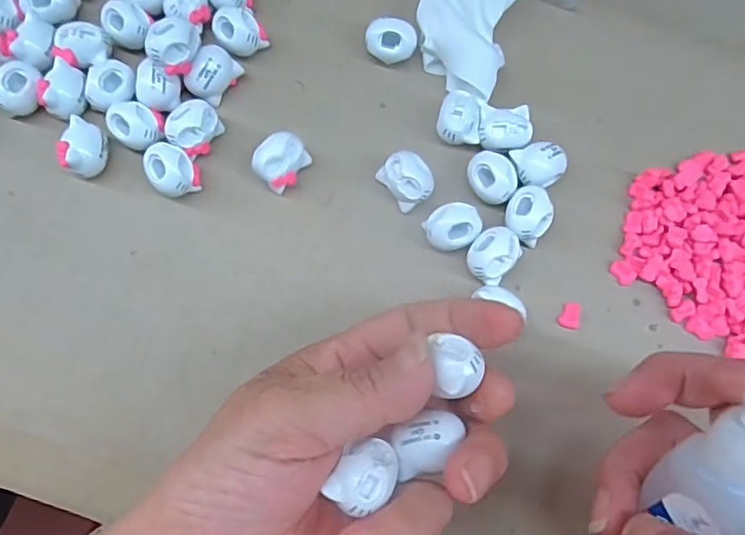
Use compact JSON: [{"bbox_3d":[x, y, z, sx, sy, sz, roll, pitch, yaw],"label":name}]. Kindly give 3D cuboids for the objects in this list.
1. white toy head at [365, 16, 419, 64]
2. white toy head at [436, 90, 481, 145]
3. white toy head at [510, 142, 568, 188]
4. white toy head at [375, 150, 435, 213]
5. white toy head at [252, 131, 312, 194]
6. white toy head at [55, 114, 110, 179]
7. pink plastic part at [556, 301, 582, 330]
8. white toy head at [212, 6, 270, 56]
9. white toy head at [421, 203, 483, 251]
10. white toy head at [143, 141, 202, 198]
[{"bbox_3d":[0.010,-0.116,0.296,0.025,0.019,0.018,8,73,2],"label":"white toy head"},{"bbox_3d":[0.042,-0.073,0.284,0.020,0.020,0.025,1,73,0],"label":"white toy head"},{"bbox_3d":[0.081,-0.048,0.278,0.024,0.022,0.021,-14,74,-5],"label":"white toy head"},{"bbox_3d":[0.017,-0.041,0.274,0.021,0.020,0.025,-44,78,-12],"label":"white toy head"},{"bbox_3d":[-0.044,-0.051,0.275,0.019,0.021,0.025,37,76,10],"label":"white toy head"},{"bbox_3d":[-0.136,-0.057,0.272,0.017,0.022,0.025,-9,73,-3],"label":"white toy head"},{"bbox_3d":[0.092,0.022,0.265,0.011,0.006,0.013,11,73,3],"label":"pink plastic part"},{"bbox_3d":[-0.067,-0.119,0.292,0.024,0.022,0.021,-21,74,-7],"label":"white toy head"},{"bbox_3d":[0.038,-0.018,0.268,0.025,0.017,0.020,-29,76,-9],"label":"white toy head"},{"bbox_3d":[-0.095,-0.046,0.271,0.022,0.022,0.024,0,73,0],"label":"white toy head"}]

